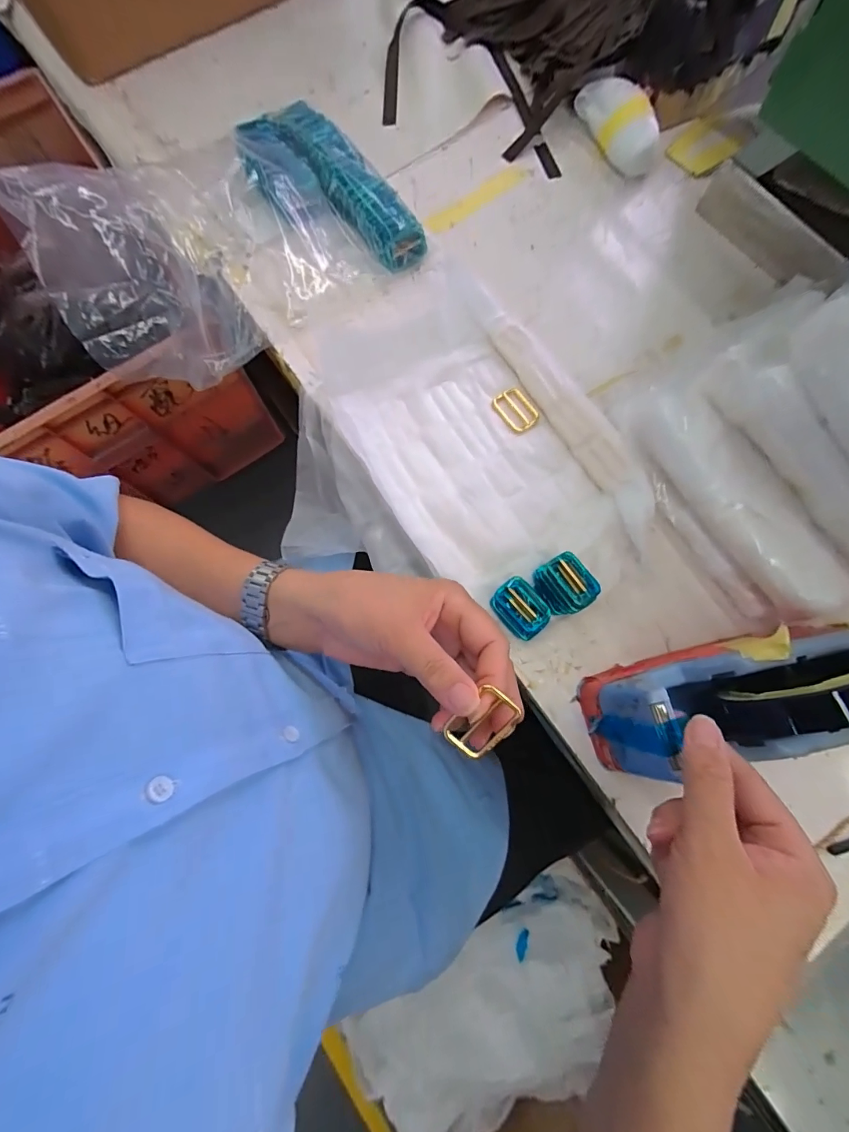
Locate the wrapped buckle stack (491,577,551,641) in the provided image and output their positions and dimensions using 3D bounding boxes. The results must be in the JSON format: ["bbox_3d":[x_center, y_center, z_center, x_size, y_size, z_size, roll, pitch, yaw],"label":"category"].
[{"bbox_3d":[0.079,0.036,0.362,0.039,0.023,0.047,-40,80,-10],"label":"wrapped buckle stack"}]

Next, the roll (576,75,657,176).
[{"bbox_3d":[0.216,-0.497,0.484,0.055,0.059,0.116,-28,78,-7],"label":"roll"}]

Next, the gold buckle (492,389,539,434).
[{"bbox_3d":[0.090,-0.151,0.419,0.034,0.004,0.047,-34,79,-8],"label":"gold buckle"}]

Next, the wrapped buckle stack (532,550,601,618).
[{"bbox_3d":[0.117,0.016,0.360,0.039,0.031,0.046,-27,78,-7],"label":"wrapped buckle stack"}]

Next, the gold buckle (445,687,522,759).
[{"bbox_3d":[0.034,0.093,0.254,0.044,0.008,0.027,-44,80,12],"label":"gold buckle"}]

